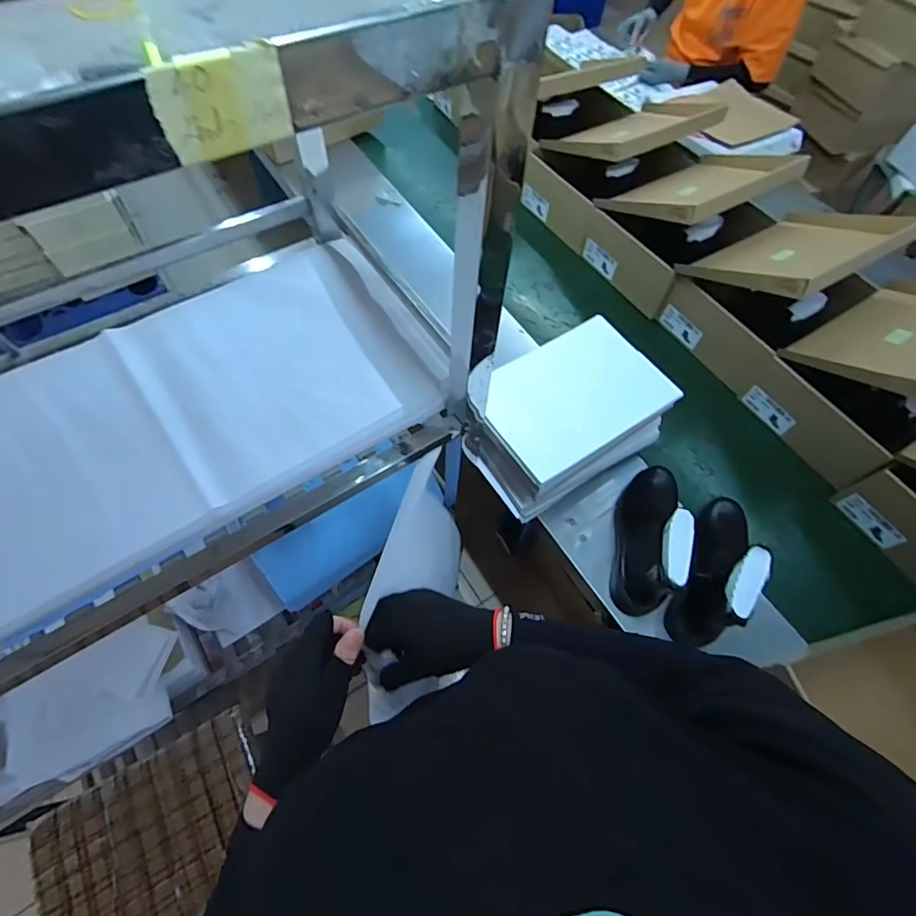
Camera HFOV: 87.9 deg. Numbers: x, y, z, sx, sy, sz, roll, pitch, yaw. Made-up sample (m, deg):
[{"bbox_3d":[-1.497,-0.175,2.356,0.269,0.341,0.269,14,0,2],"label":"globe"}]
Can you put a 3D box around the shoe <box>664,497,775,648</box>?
[{"bbox_3d":[0.391,0.148,0.711,0.077,0.172,0.253,29,64,12],"label":"shoe"}]

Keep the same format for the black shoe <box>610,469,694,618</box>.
[{"bbox_3d":[0.308,0.100,0.737,0.089,0.170,0.256,21,63,8],"label":"black shoe"}]

